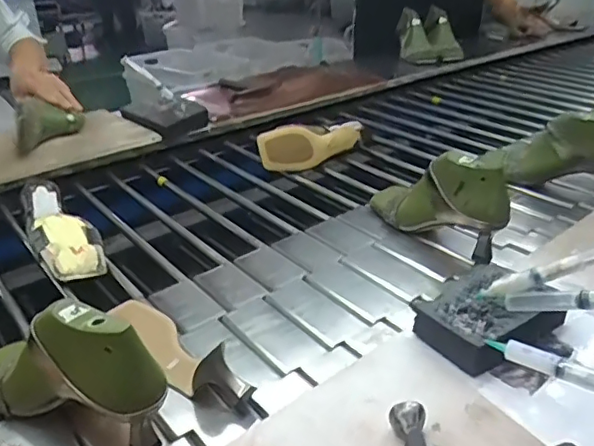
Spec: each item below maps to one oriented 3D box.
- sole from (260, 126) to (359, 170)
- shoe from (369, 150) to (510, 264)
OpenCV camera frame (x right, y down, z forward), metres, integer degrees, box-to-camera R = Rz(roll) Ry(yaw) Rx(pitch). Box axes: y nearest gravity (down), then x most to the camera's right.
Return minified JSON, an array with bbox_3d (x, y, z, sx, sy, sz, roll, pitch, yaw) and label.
[{"bbox_3d":[0.032,-0.143,1.055,0.194,0.079,0.052,-16,32,-24],"label":"sole"},{"bbox_3d":[0.189,-0.040,0.791,0.071,0.142,0.202,-18,33,-28],"label":"shoe"}]

